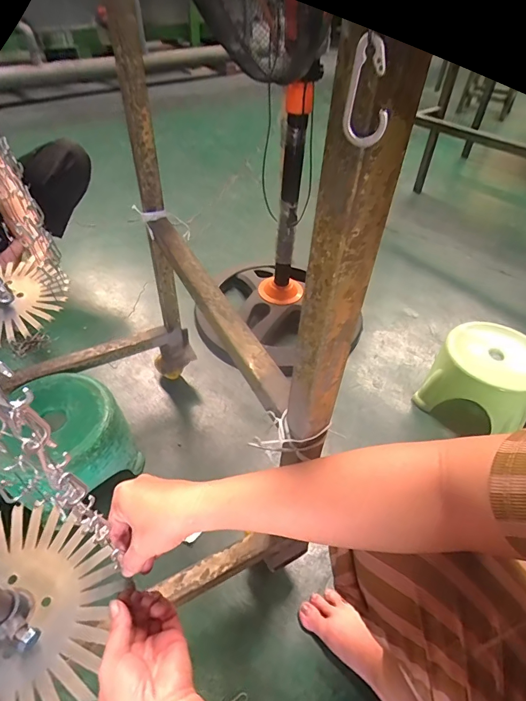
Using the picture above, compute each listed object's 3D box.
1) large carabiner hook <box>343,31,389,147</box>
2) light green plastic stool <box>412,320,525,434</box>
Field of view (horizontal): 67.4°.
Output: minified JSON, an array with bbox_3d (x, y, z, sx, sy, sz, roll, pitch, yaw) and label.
[{"bbox_3d":[0.042,-0.099,0.152,0.019,0.036,0.008,26,51,13],"label":"large carabiner hook"},{"bbox_3d":[0.504,0.055,0.904,0.210,0.199,0.207,27,49,22],"label":"light green plastic stool"}]

